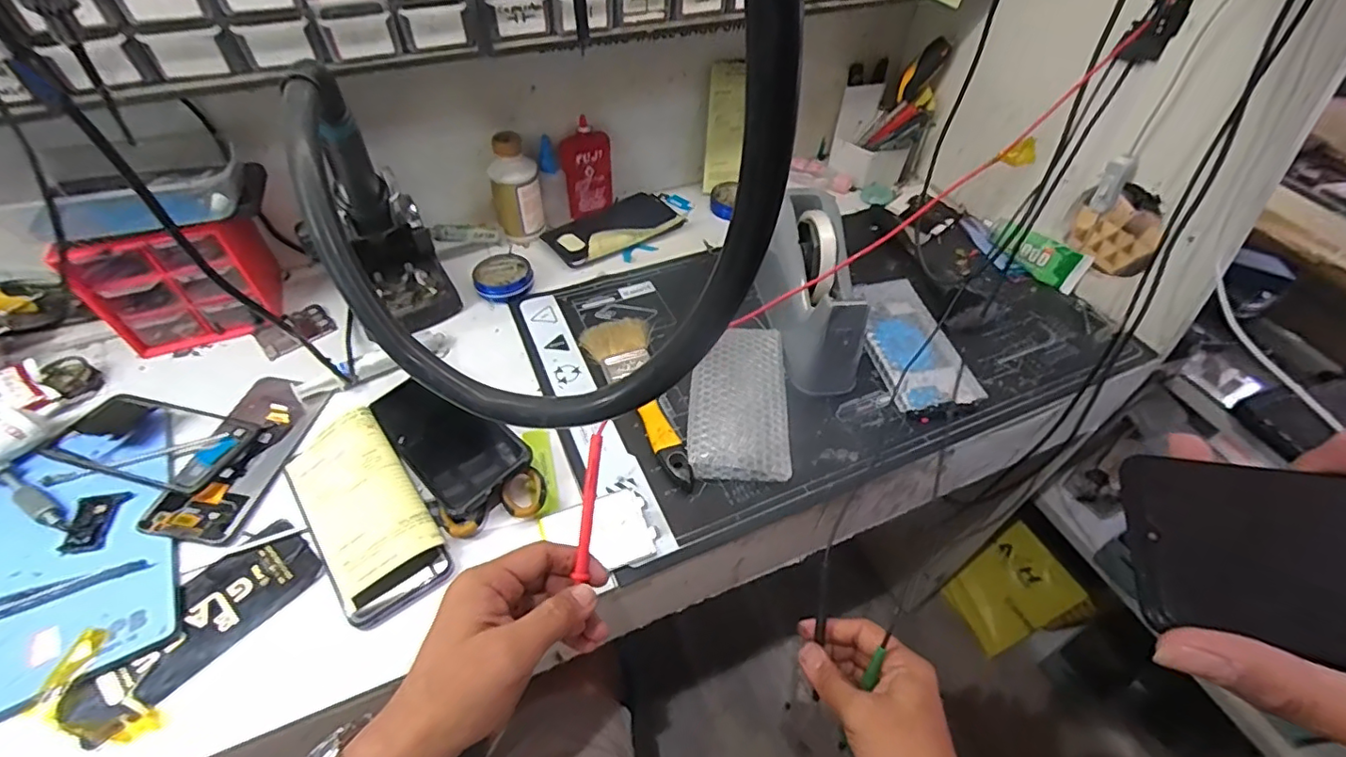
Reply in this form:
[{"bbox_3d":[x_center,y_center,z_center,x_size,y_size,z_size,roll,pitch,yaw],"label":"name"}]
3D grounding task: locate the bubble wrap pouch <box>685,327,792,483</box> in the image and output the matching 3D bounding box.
[{"bbox_3d":[0.059,0.016,0.528,0.085,0.020,0.165,5,50,2],"label":"bubble wrap pouch"}]

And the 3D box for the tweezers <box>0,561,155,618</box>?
[{"bbox_3d":[-0.430,0.148,0.400,0.114,0.008,0.015,-15,52,-15],"label":"tweezers"}]

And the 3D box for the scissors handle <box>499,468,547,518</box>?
[{"bbox_3d":[-0.119,0.093,0.462,0.036,0.020,0.035,-10,51,-10],"label":"scissors handle"}]

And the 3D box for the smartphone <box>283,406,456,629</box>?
[{"bbox_3d":[-0.239,0.099,0.442,0.081,0.023,0.163,-36,60,-23],"label":"smartphone"}]

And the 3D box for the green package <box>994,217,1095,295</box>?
[{"bbox_3d":[0.420,-0.144,0.664,0.107,0.045,0.025,40,39,25],"label":"green package"}]

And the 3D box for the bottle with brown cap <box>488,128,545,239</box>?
[{"bbox_3d":[-0.177,-0.215,0.644,0.040,0.105,0.047,23,53,16],"label":"bottle with brown cap"}]

